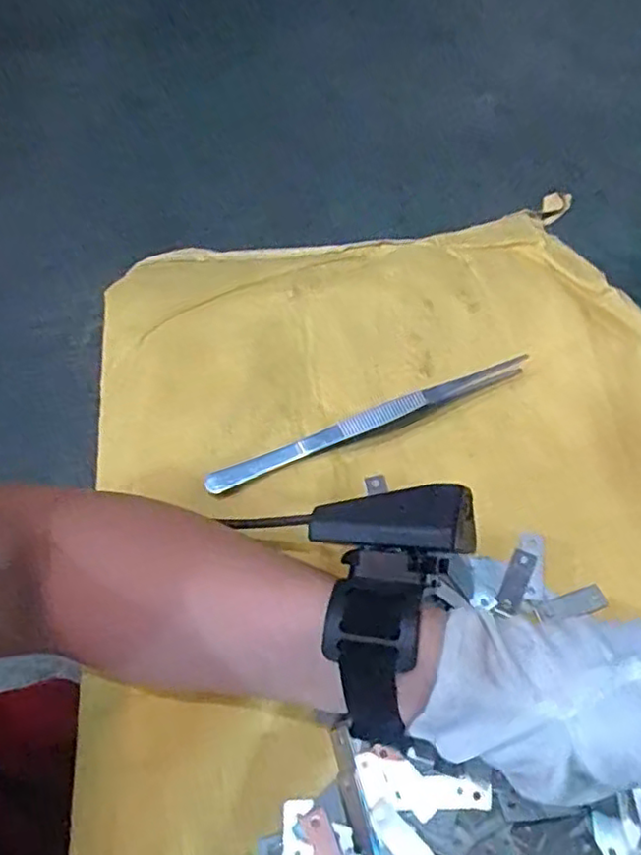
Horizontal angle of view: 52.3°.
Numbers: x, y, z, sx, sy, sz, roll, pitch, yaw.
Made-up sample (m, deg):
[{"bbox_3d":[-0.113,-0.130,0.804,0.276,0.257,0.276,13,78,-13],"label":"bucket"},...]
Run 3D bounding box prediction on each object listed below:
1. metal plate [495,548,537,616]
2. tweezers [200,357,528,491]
[{"bbox_3d":[0.100,0.078,0.333,0.012,0.004,0.031,19,66,26],"label":"metal plate"},{"bbox_3d":[0.027,-0.004,0.366,0.190,0.015,0.011,-20,62,-9],"label":"tweezers"}]

